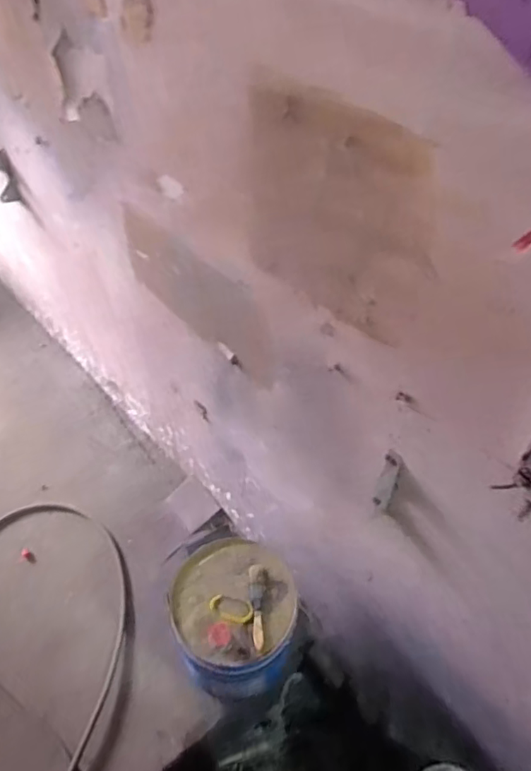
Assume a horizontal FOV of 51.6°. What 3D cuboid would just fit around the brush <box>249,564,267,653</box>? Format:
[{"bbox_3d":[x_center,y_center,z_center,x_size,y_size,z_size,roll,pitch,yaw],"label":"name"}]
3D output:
[{"bbox_3d":[-0.014,0.451,1.139,0.034,0.025,0.171,-1,49,-4],"label":"brush"}]

